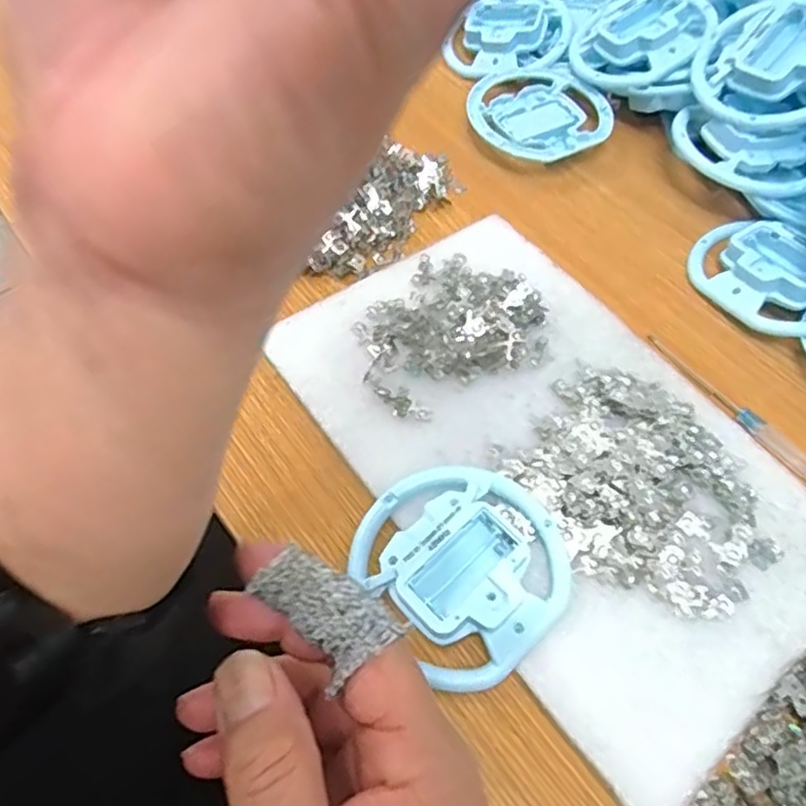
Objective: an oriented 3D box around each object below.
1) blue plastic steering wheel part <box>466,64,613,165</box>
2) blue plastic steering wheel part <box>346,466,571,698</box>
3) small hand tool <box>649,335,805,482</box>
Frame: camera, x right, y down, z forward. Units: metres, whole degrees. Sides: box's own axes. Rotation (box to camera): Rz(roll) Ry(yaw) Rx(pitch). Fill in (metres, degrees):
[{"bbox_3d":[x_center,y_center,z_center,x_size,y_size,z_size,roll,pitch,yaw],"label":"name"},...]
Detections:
[{"bbox_3d":[0.099,-0.213,0.509,0.102,0.020,0.099,1,61,-1],"label":"blue plastic steering wheel part"},{"bbox_3d":[0.030,0.073,0.323,0.090,0.021,0.097,-35,67,-19],"label":"blue plastic steering wheel part"},{"bbox_3d":[0.188,0.000,0.389,0.015,0.010,0.117,-31,66,-17],"label":"small hand tool"}]

